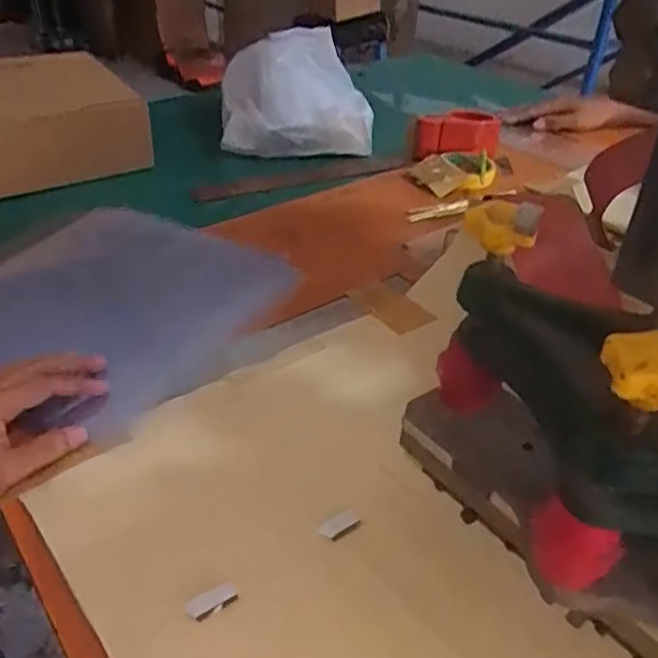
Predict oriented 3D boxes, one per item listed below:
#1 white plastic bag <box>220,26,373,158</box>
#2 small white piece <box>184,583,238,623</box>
[{"bbox_3d":[-0.054,-0.379,1.026,0.235,0.135,0.206,0,37,-2],"label":"white plastic bag"},{"bbox_3d":[-0.070,0.166,0.392,0.031,0.008,0.014,-17,41,-24],"label":"small white piece"}]

